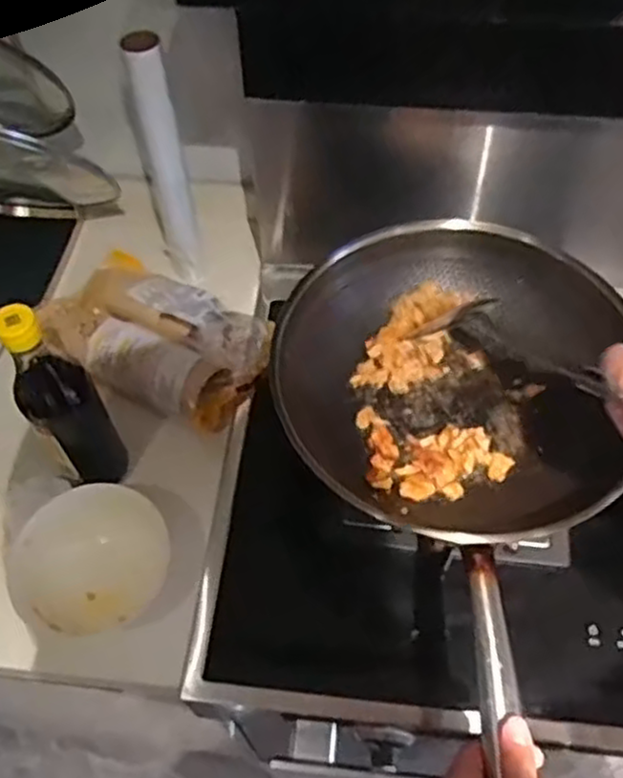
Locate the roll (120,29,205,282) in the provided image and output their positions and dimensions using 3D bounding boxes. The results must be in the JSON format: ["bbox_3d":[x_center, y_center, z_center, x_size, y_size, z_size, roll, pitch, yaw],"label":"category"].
[{"bbox_3d":[-0.151,-0.228,0.776,0.040,0.301,0.041,0,57,0],"label":"roll"}]

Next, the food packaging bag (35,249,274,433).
[{"bbox_3d":[-0.171,-0.066,0.797,0.242,0.072,0.154,30,62,19],"label":"food packaging bag"}]

